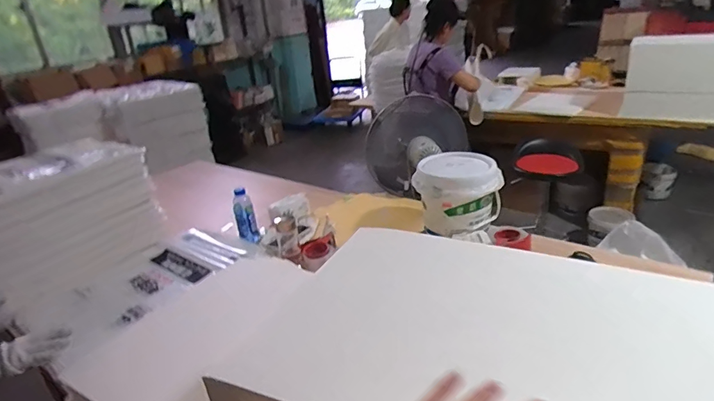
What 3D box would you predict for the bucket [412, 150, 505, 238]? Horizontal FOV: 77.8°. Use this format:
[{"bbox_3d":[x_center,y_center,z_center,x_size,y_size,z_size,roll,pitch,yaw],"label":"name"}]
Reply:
[{"bbox_3d":[0.330,-0.029,1.488,0.246,0.203,0.245,-6,24,3],"label":"bucket"}]

